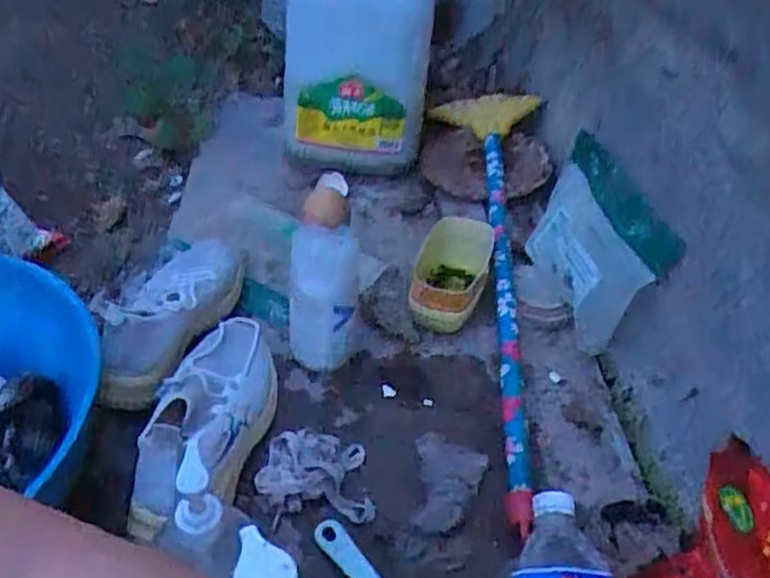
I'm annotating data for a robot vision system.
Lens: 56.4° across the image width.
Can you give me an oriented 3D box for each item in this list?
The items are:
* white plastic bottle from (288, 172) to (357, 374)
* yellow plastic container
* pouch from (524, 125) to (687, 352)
[{"bbox_3d":[-0.059,-0.011,0.686,0.066,0.212,0.051,4,39,-4],"label":"white plastic bottle"},{"bbox_3d":[0.076,-0.013,0.831,0.080,0.067,0.150,12,39,5],"label":"yellow plastic container"},{"bbox_3d":[0.230,-0.048,0.800,0.046,0.167,0.217,5,37,-20],"label":"pouch"}]

